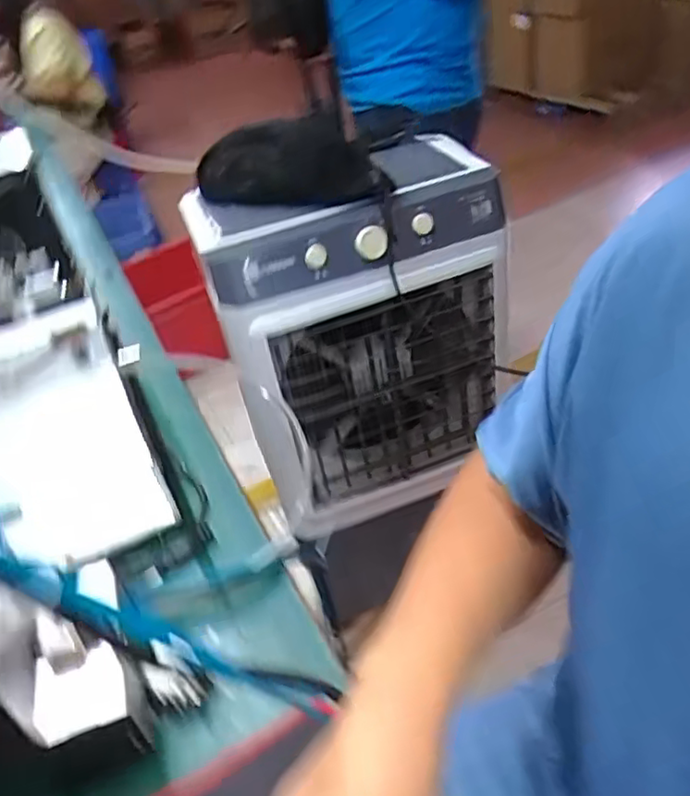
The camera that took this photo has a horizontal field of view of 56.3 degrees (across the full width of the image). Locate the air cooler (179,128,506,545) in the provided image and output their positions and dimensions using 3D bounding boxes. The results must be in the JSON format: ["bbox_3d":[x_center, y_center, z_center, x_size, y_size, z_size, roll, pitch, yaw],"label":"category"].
[{"bbox_3d":[0.018,-0.094,1.050,0.412,0.512,0.274,-15,37,-5],"label":"air cooler"}]

